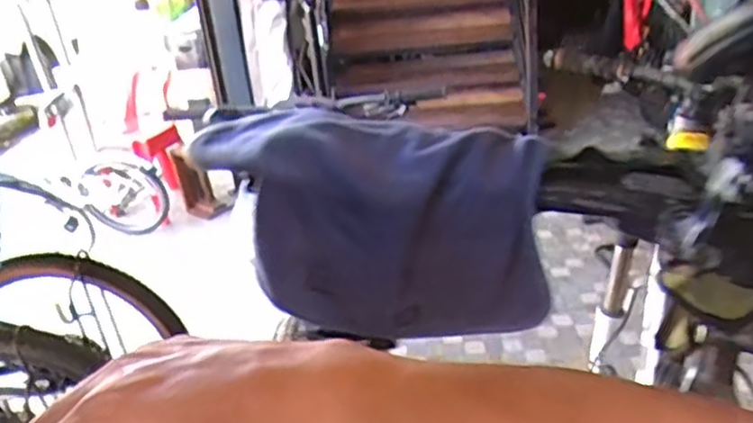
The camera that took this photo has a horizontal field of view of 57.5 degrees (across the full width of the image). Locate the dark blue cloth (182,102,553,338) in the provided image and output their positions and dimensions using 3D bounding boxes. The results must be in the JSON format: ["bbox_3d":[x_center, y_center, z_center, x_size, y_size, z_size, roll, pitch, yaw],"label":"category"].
[{"bbox_3d":[-0.007,0.011,0.499,0.246,0.161,0.060,4,27,21],"label":"dark blue cloth"}]

